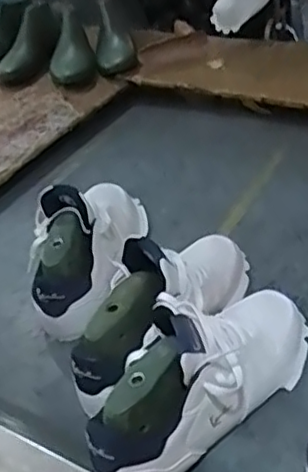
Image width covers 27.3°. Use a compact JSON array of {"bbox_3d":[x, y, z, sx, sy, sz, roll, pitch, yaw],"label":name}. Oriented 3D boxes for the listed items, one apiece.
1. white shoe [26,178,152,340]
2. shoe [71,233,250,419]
[{"bbox_3d":[-0.087,-0.010,0.825,0.108,0.130,0.271,7,38,18],"label":"white shoe"},{"bbox_3d":[0.013,0.058,0.693,0.084,0.115,0.281,19,43,30],"label":"shoe"}]

